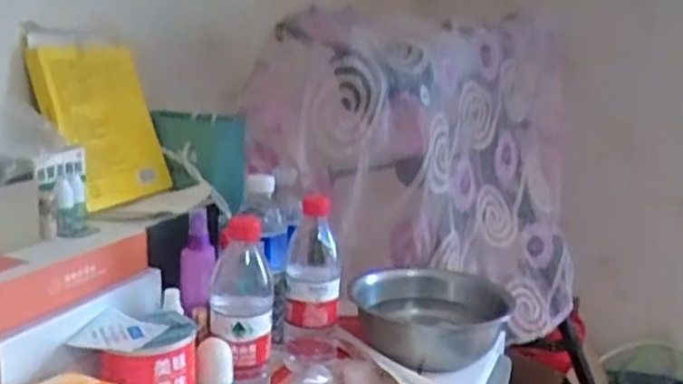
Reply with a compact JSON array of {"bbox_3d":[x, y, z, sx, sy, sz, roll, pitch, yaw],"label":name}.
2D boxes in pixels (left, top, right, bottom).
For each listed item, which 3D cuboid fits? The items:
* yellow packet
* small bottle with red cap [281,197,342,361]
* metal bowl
[{"bbox_3d":[-0.263,-0.079,0.795,0.019,0.181,0.139,-12,12,29],"label":"yellow packet"},{"bbox_3d":[-0.033,0.104,0.823,0.061,0.192,0.051,2,13,1],"label":"small bottle with red cap"},{"bbox_3d":[0.108,0.155,0.901,0.189,0.064,0.201,2,13,0],"label":"metal bowl"}]

